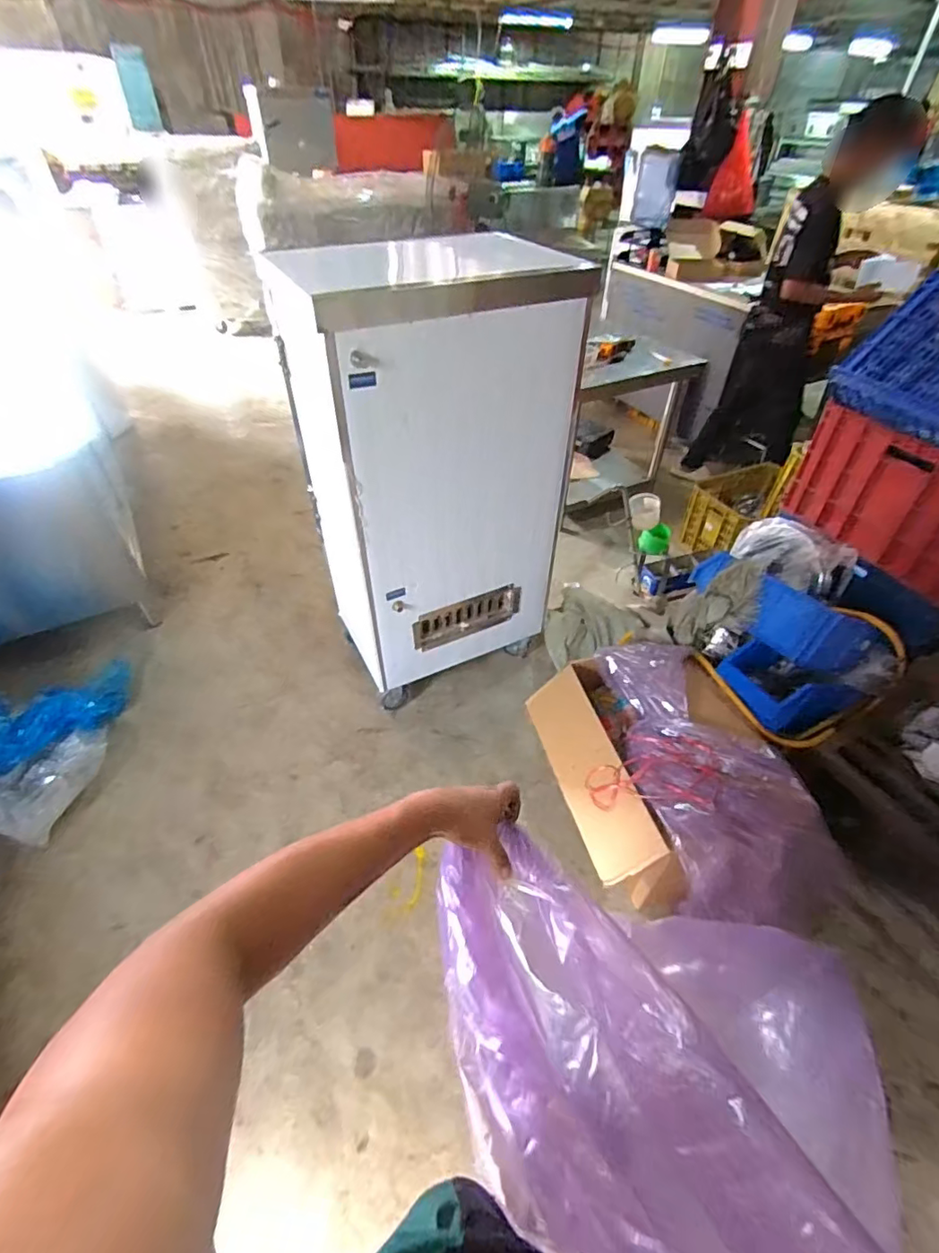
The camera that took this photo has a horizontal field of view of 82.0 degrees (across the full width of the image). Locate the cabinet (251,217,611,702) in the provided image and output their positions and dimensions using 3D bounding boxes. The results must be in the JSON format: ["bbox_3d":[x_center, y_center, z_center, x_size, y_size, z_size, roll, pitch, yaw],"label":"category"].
[{"bbox_3d":[-0.116,-0.409,1.683,0.639,1.072,0.468,-21,48,-21],"label":"cabinet"}]

